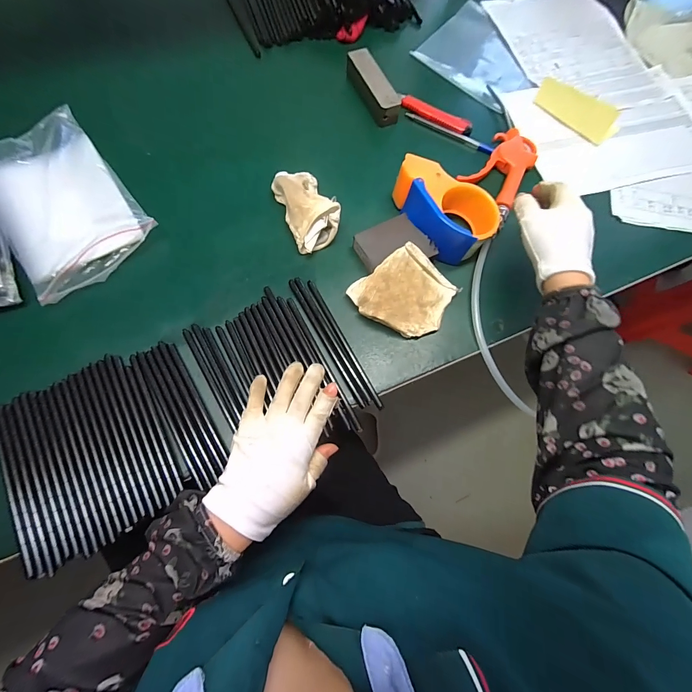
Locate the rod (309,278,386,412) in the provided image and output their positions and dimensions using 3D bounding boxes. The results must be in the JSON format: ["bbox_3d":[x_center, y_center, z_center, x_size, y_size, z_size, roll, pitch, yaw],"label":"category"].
[{"bbox_3d":[-0.003,-0.005,0.383,0.008,0.009,0.173,-26,77,-10],"label":"rod"}]

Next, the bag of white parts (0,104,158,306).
[{"bbox_3d":[-0.351,-0.177,0.402,0.146,0.036,0.227,-39,79,-13],"label":"bag of white parts"}]

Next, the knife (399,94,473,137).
[{"bbox_3d":[0.131,-0.338,0.486,0.113,0.017,0.022,27,74,5],"label":"knife"}]

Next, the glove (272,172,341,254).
[{"bbox_3d":[-0.050,-0.176,0.414,0.061,0.043,0.117,-22,76,-9],"label":"glove"}]

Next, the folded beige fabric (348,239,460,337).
[{"bbox_3d":[0.067,-0.064,0.386,0.107,0.033,0.094,28,74,5],"label":"folded beige fabric"}]

